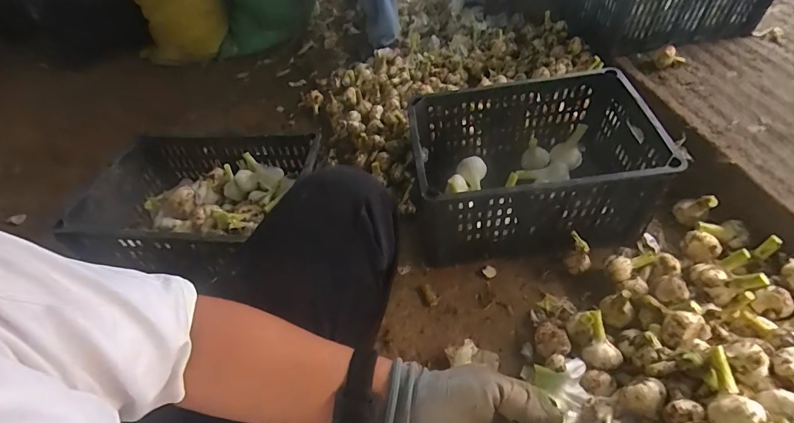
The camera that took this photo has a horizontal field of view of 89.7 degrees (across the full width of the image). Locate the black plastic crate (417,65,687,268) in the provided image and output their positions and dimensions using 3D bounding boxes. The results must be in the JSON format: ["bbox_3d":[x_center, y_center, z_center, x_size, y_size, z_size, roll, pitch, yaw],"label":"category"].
[{"bbox_3d":[0.276,-0.088,0.864,0.454,0.254,0.334,-4,52,6],"label":"black plastic crate"}]

